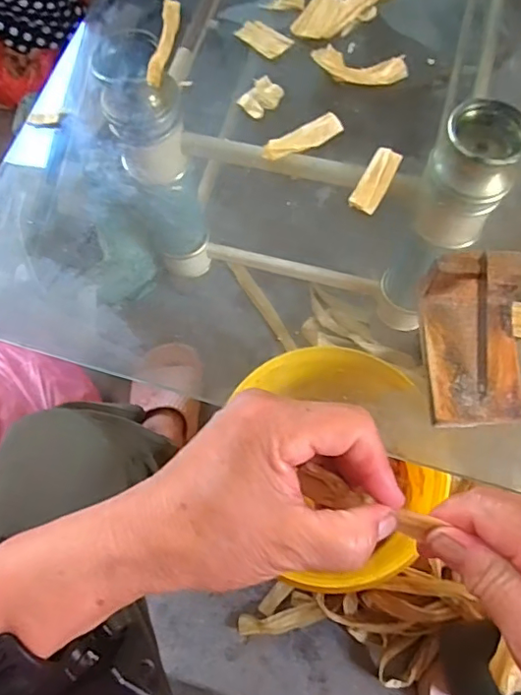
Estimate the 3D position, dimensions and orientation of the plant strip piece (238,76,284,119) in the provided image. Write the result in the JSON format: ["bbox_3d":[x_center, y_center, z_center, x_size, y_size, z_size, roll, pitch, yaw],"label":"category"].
[{"bbox_3d":[0.002,-0.221,0.487,0.029,0.005,0.040,34,74,14],"label":"plant strip piece"}]

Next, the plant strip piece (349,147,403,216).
[{"bbox_3d":[0.094,-0.136,0.449,0.023,0.009,0.061,26,72,12],"label":"plant strip piece"}]

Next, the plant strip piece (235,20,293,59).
[{"bbox_3d":[0.003,-0.287,0.510,0.050,0.004,0.028,39,76,15],"label":"plant strip piece"}]

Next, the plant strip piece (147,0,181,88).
[{"bbox_3d":[-0.088,-0.282,0.507,0.016,0.009,0.103,5,69,4],"label":"plant strip piece"}]

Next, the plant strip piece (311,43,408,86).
[{"bbox_3d":[0.088,-0.249,0.489,0.083,0.007,0.033,15,70,8],"label":"plant strip piece"}]

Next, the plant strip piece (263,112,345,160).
[{"bbox_3d":[0.035,-0.178,0.466,0.074,0.011,0.020,-29,71,-9],"label":"plant strip piece"}]

